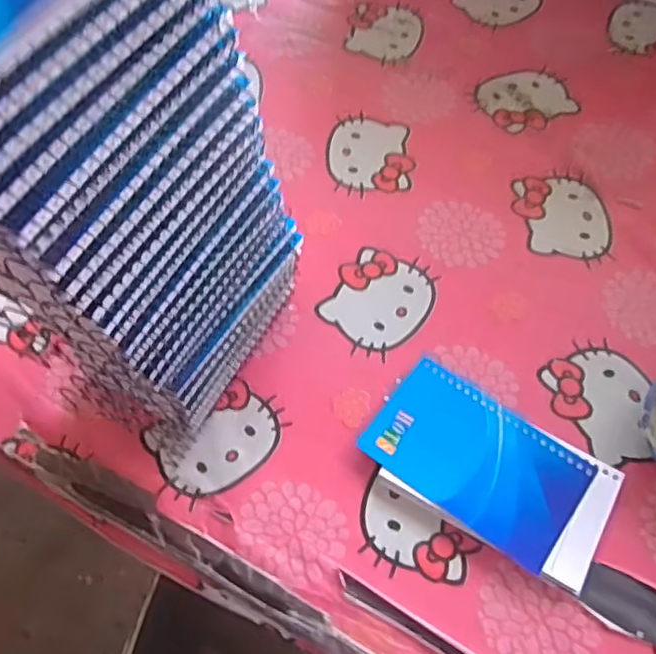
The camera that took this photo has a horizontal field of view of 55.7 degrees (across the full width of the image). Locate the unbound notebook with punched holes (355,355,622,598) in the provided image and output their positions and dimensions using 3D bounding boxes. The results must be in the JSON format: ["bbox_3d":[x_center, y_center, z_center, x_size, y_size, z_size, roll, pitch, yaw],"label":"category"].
[{"bbox_3d":[0.102,0.089,0.392,0.149,0.007,0.084,31,67,16],"label":"unbound notebook with punched holes"}]

